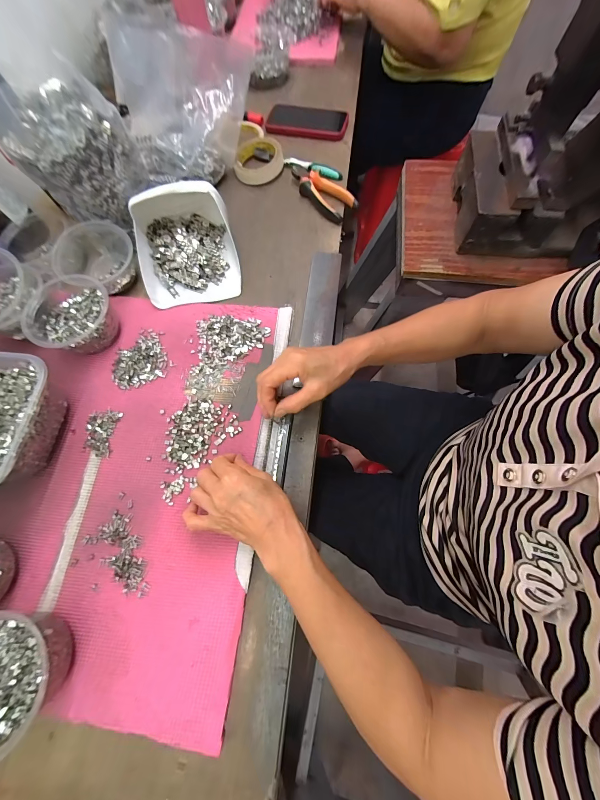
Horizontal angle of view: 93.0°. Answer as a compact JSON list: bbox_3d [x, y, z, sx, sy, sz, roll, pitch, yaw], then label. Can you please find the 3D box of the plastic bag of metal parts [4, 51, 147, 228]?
[{"bbox_3d":[-0.320,-0.356,0.425,0.125,0.125,0.131,22,73,10],"label":"plastic bag of metal parts"}]

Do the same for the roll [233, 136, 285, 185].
[{"bbox_3d":[-0.083,-0.475,0.560,0.093,0.036,0.095,-14,71,-2],"label":"roll"}]

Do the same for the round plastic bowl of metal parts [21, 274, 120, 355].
[{"bbox_3d":[-0.331,-0.121,0.419,0.108,0.053,0.112,-1,71,3],"label":"round plastic bowl of metal parts"}]

